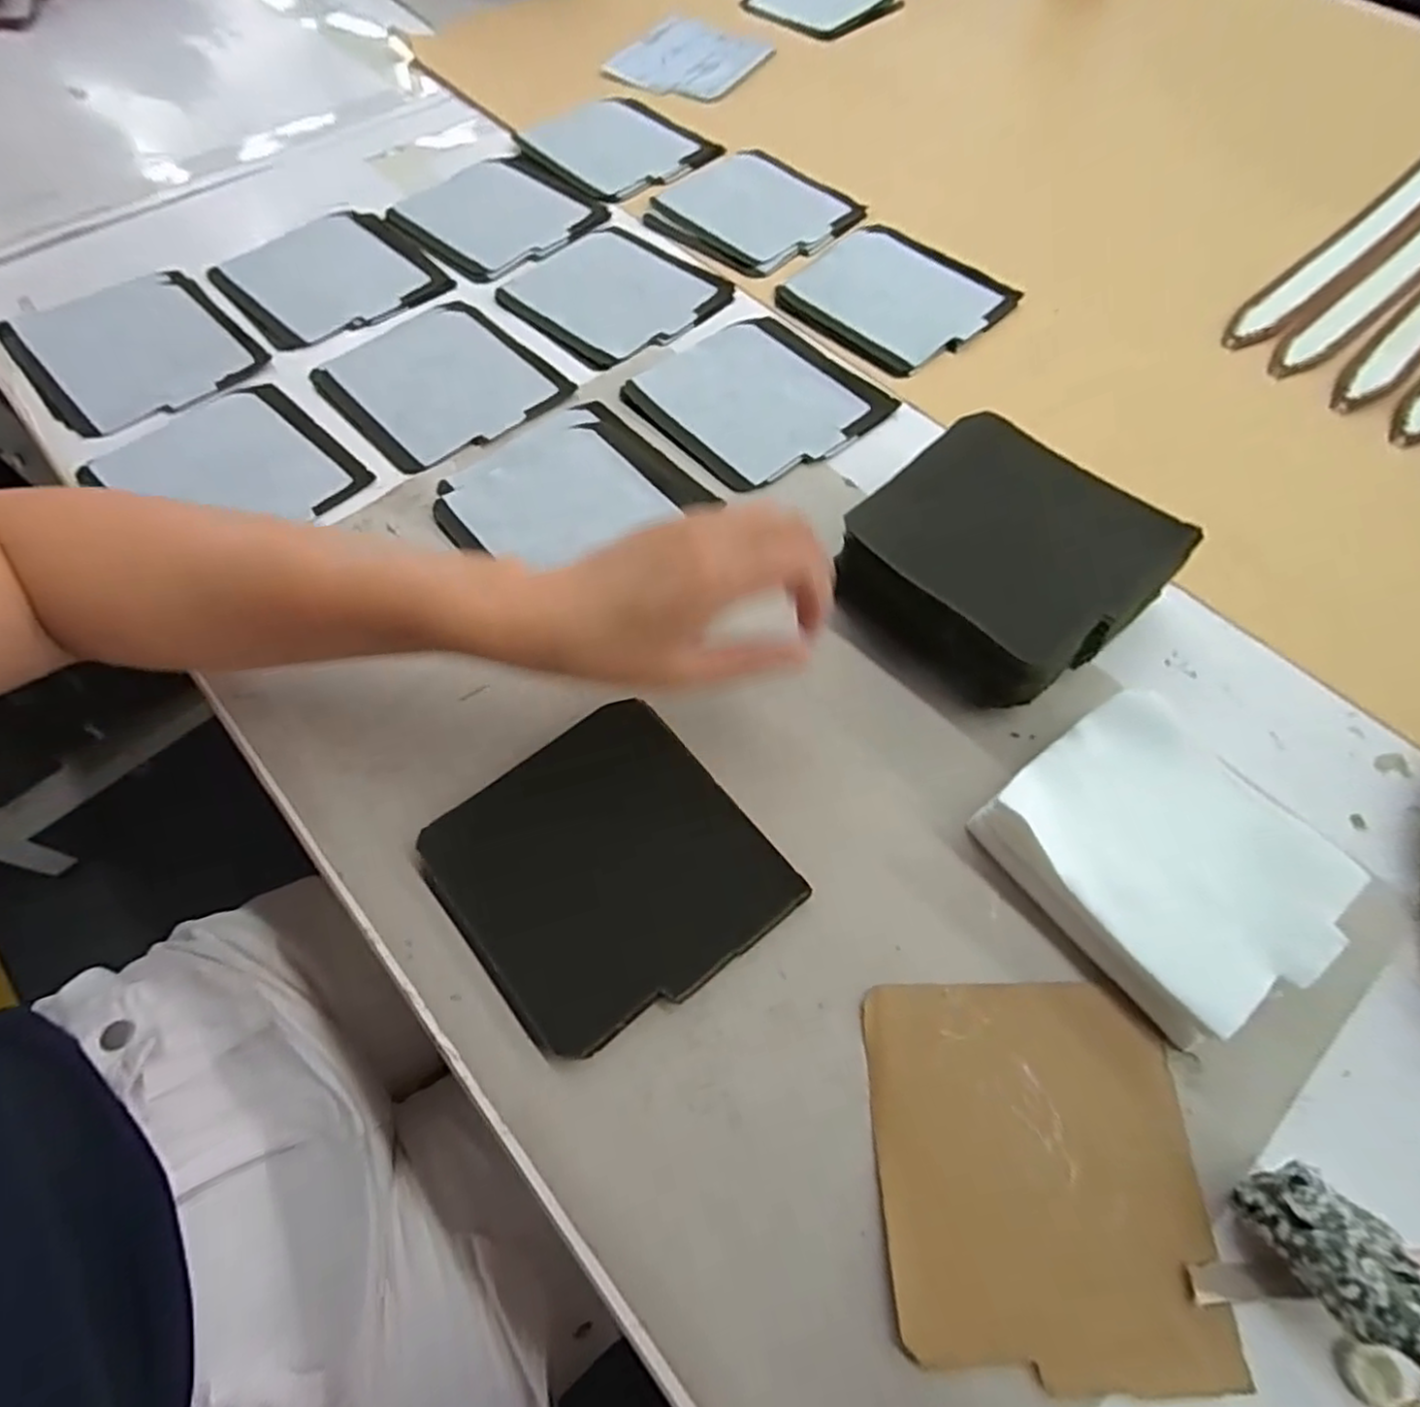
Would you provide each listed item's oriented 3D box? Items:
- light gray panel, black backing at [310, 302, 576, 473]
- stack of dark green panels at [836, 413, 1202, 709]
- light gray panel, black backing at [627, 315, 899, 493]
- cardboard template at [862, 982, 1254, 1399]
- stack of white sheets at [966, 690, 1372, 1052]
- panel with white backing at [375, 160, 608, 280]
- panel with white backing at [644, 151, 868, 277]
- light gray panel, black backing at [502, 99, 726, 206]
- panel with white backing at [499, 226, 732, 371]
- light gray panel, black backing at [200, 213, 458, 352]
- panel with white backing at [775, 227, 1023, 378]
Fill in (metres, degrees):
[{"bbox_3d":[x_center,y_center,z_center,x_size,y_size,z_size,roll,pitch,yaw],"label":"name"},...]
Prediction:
[{"bbox_3d":[-0.190,-0.229,0.493,0.132,0.009,0.144,-39,70,-20],"label":"light gray panel, black backing"},{"bbox_3d":[0.160,-0.078,0.388,0.132,0.056,0.139,-41,70,-20],"label":"stack of dark green panels"},{"bbox_3d":[0.033,-0.212,0.489,0.133,0.012,0.145,-40,70,-20],"label":"light gray panel, black backing"},{"bbox_3d":[0.131,0.185,0.280,0.125,0.005,0.132,0,62,-2],"label":"cardboard template"},{"bbox_3d":[0.204,0.071,0.322,0.108,0.034,0.128,-36,69,-18],"label":"stack of white sheets"},{"bbox_3d":[-0.178,-0.412,0.584,0.139,0.012,0.144,-40,70,-20],"label":"panel with white backing"},{"bbox_3d":[0.036,-0.416,0.586,0.137,0.010,0.145,-37,69,-19],"label":"panel with white backing"},{"bbox_3d":[-0.089,-0.501,0.629,0.140,0.019,0.142,-39,70,-19],"label":"light gray panel, black backing"},{"bbox_3d":[-0.073,-0.317,0.537,0.139,0.010,0.134,41,68,18],"label":"panel with white backing"},{"bbox_3d":[-0.293,-0.329,0.540,0.138,0.005,0.135,-39,70,-20],"label":"light gray panel, black backing"},{"bbox_3d":[0.140,-0.309,0.532,0.146,0.013,0.130,39,68,17],"label":"panel with white backing"}]

